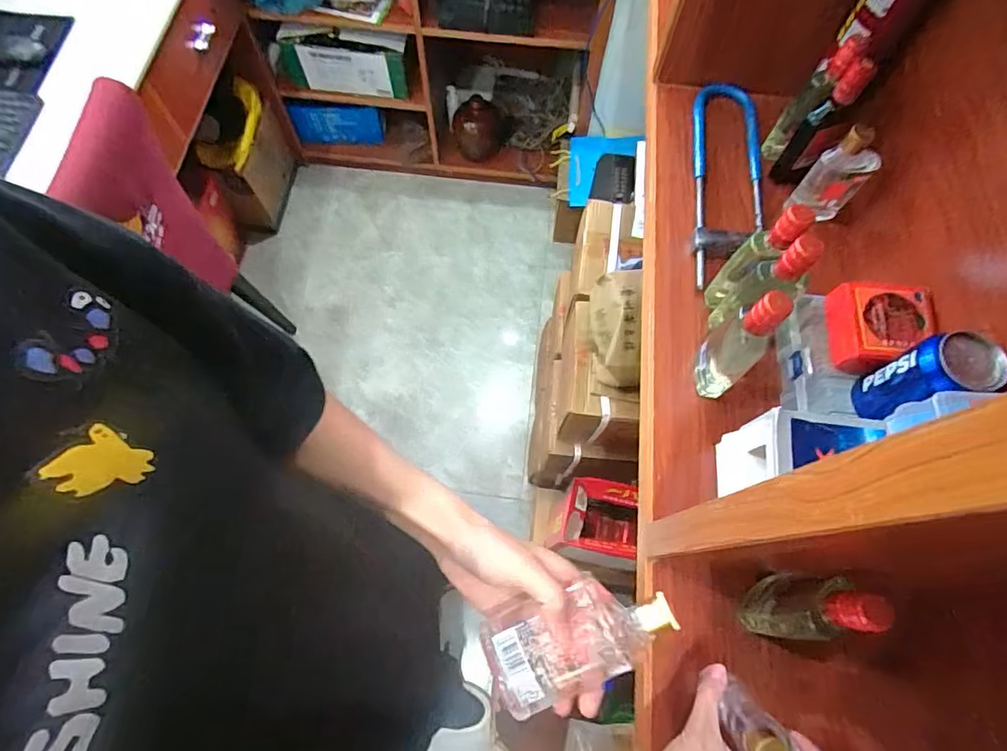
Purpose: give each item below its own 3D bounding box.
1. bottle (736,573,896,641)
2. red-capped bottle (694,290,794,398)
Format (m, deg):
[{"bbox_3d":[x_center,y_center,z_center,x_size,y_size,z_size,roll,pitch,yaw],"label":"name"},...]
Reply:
[{"bbox_3d":[0.245,0.192,0.440,0.048,0.153,0.049,5,69,0],"label":"bottle"},{"bbox_3d":[0.229,-0.028,0.521,0.046,0.157,0.039,33,71,11],"label":"red-capped bottle"}]

